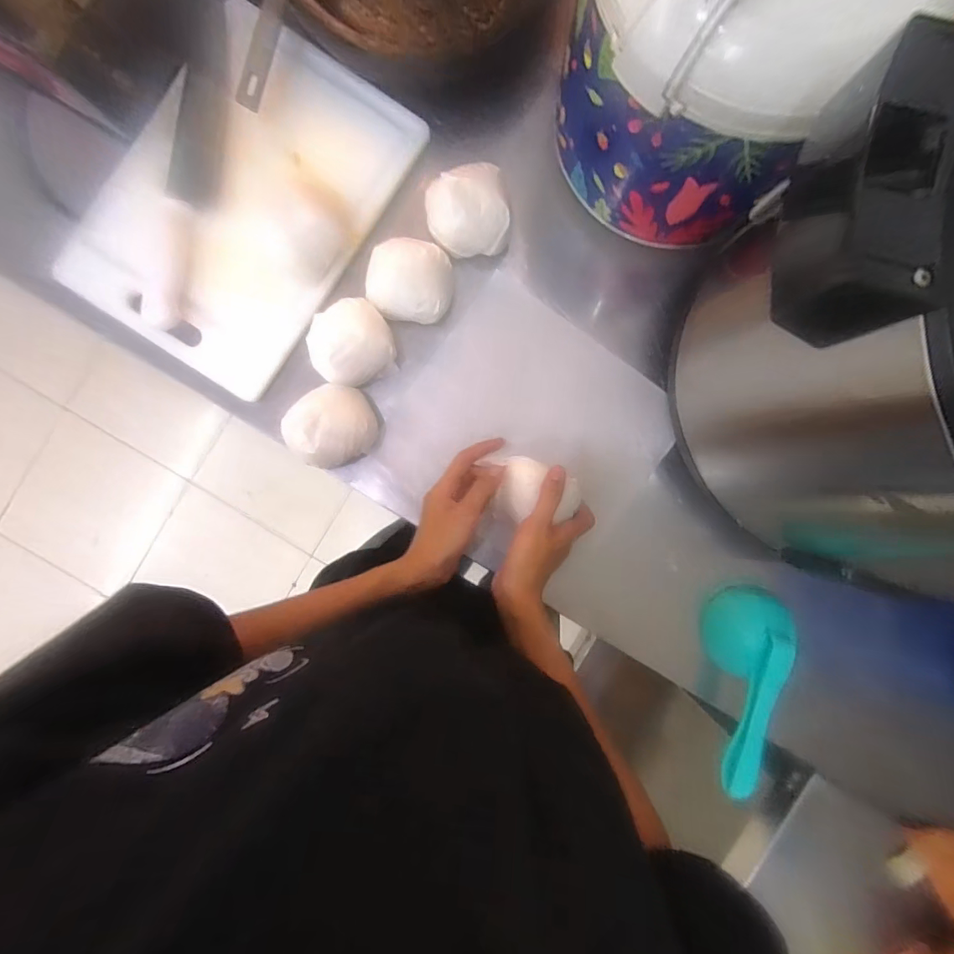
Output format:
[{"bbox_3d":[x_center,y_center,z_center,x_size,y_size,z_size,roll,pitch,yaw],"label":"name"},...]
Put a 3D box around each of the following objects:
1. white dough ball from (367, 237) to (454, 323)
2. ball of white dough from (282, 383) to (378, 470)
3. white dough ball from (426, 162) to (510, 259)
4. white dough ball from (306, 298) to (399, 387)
[{"bbox_3d":[-0.071,-0.204,0.494,0.091,0.040,0.078,2,91,-1],"label":"white dough ball"},{"bbox_3d":[-0.148,-0.050,0.475,0.089,0.046,0.077,-27,92,0],"label":"ball of white dough"},{"bbox_3d":[-0.010,-0.275,0.486,0.080,0.052,0.077,0,91,-1],"label":"white dough ball"},{"bbox_3d":[-0.129,-0.138,0.484,0.079,0.059,0.080,0,91,-1],"label":"white dough ball"}]

